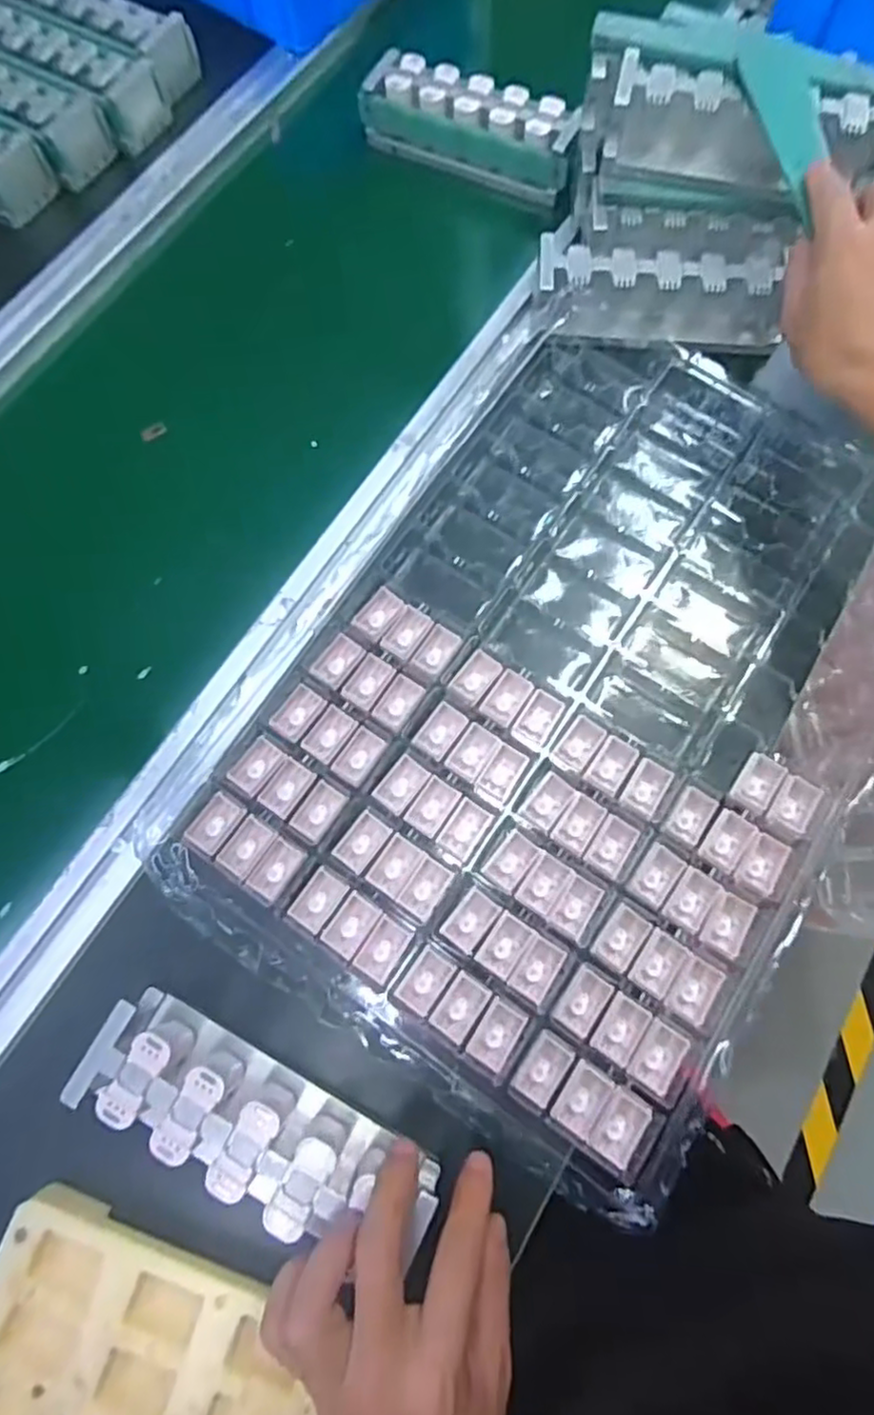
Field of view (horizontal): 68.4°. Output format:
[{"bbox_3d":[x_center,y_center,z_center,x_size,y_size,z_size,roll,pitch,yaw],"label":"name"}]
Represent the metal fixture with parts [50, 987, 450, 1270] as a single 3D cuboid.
[{"bbox_3d":[-0.096,0.223,0.336,0.185,0.045,0.059,25,75,6],"label":"metal fixture with parts"}]

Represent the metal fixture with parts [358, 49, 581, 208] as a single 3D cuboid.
[{"bbox_3d":[0.031,-0.508,0.565,0.193,0.052,0.054,26,75,8],"label":"metal fixture with parts"}]

